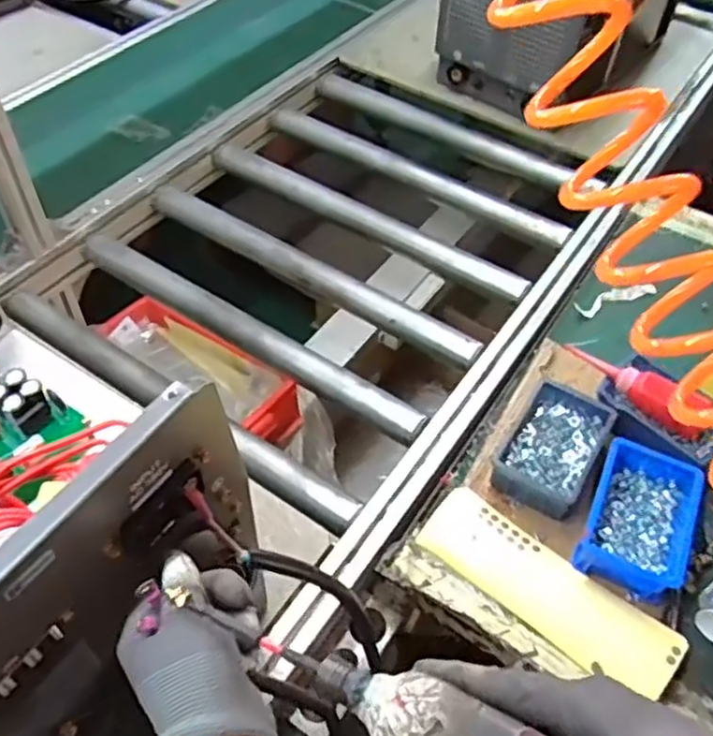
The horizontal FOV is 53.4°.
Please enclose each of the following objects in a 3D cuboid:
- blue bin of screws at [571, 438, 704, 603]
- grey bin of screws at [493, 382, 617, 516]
[{"bbox_3d":[0.299,0.158,0.748,0.104,0.054,0.156,21,53,14],"label":"blue bin of screws"},{"bbox_3d":[0.222,0.090,0.796,0.099,0.041,0.150,30,56,20],"label":"grey bin of screws"}]

